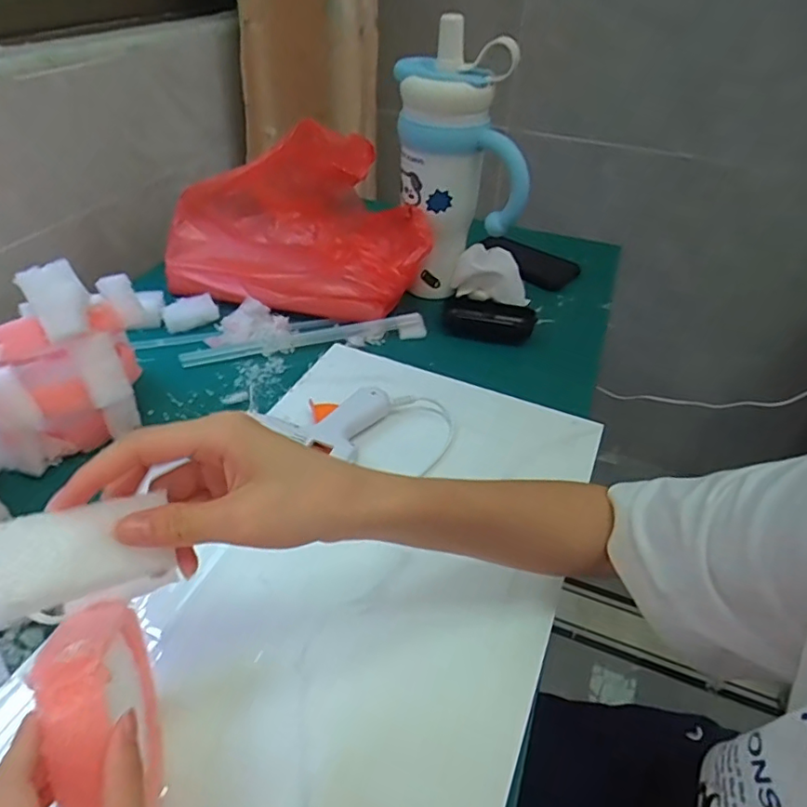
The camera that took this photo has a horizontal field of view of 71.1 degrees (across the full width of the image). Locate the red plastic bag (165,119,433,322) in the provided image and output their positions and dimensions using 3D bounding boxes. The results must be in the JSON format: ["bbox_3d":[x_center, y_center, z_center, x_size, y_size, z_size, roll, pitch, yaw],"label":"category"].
[{"bbox_3d":[-0.130,-0.208,0.661,0.317,0.180,0.097,6,41,3],"label":"red plastic bag"}]

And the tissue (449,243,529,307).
[{"bbox_3d":[0.115,-0.164,0.726,0.099,0.058,0.045,9,41,6],"label":"tissue"}]

